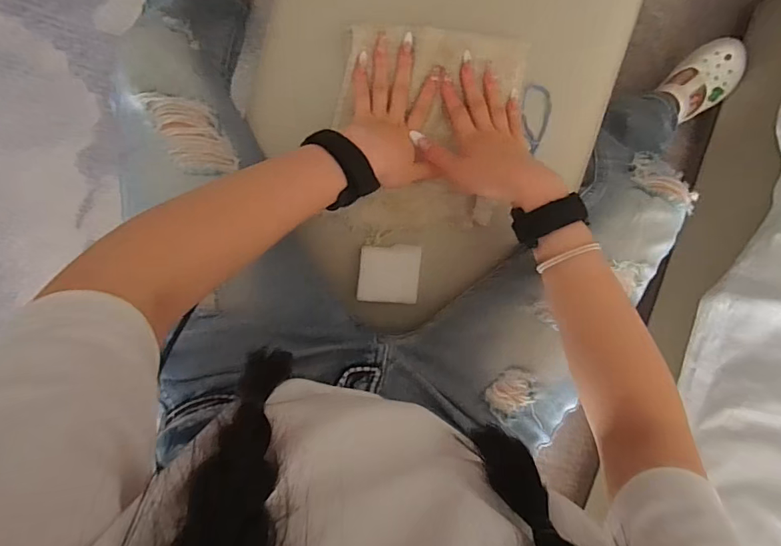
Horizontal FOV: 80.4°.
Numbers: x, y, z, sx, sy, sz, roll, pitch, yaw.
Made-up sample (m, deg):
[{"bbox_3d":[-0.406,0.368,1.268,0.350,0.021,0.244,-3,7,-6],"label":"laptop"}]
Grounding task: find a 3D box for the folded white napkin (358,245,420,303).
[{"bbox_3d":[-0.001,0.001,0.479,0.062,0.010,0.058,3,97,-5],"label":"folded white napkin"}]

